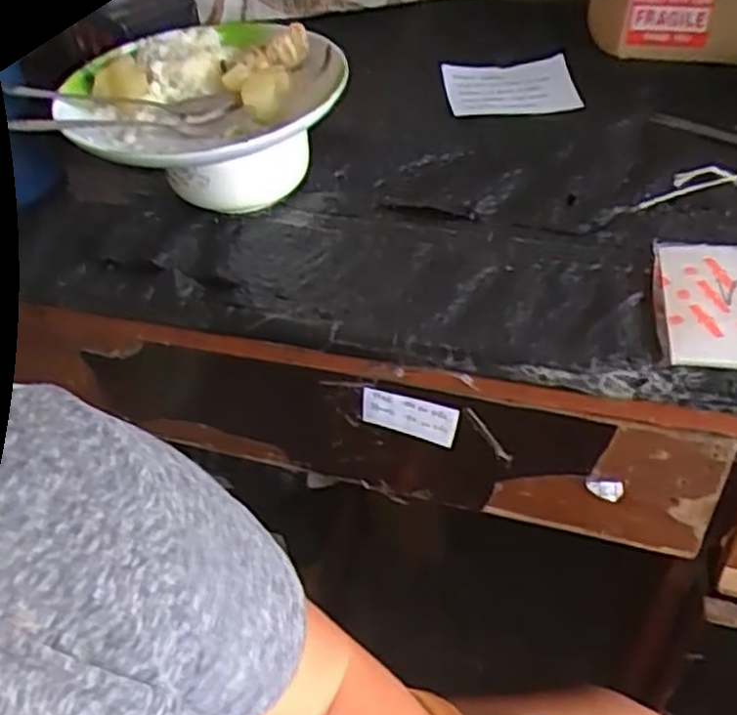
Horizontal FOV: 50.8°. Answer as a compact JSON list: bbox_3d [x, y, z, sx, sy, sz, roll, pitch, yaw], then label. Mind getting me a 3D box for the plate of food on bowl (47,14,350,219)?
[{"bbox_3d":[-0.113,-0.176,0.615,0.185,0.104,0.177,-2,43,2],"label":"plate of food on bowl"}]

